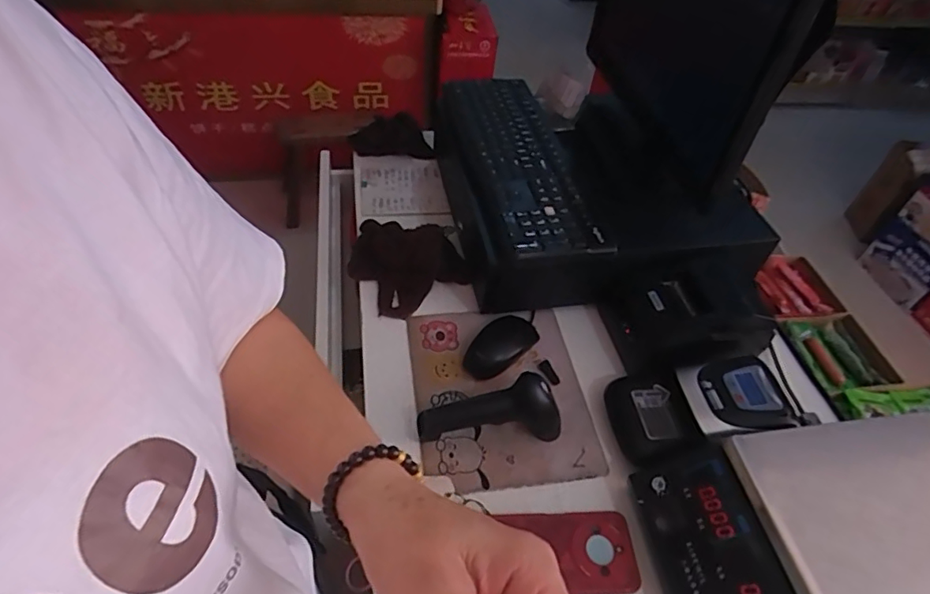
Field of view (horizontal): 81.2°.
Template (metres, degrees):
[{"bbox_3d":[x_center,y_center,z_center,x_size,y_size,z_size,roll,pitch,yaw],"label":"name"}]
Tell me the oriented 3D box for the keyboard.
[{"bbox_3d":[0.081,-0.204,0.795,0.143,0.032,0.405,-9,50,-14],"label":"keyboard"}]

